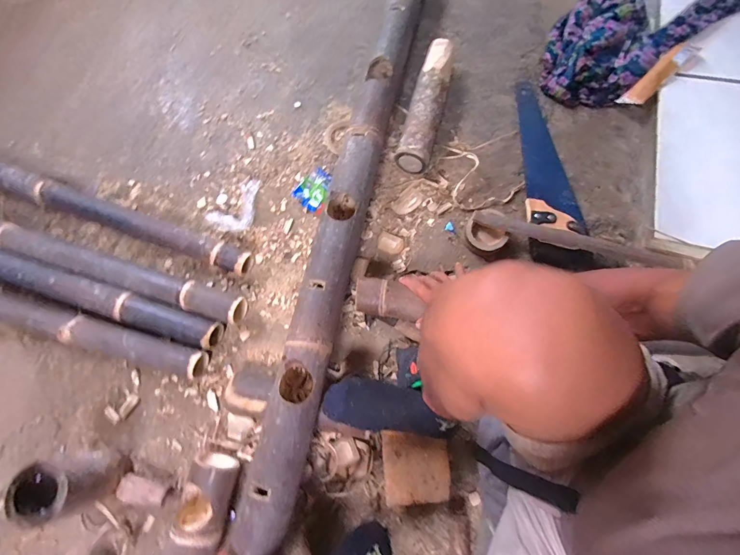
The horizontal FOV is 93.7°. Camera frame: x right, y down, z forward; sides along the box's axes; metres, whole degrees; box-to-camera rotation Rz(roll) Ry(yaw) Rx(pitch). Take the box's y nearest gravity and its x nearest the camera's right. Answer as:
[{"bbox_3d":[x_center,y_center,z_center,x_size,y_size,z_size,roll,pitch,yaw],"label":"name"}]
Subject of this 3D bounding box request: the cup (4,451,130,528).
[{"bbox_3d":[-0.505,0.345,0.601,0.104,0.146,0.081,-11,75,-1],"label":"cup"}]

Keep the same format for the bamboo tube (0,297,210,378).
[{"bbox_3d":[-0.676,0.089,0.712,0.707,0.072,0.065,15,76,6],"label":"bamboo tube"}]

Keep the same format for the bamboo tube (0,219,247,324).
[{"bbox_3d":[-0.618,-0.037,0.747,0.740,0.056,0.062,16,76,6],"label":"bamboo tube"}]

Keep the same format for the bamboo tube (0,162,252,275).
[{"bbox_3d":[-0.606,-0.150,0.777,0.734,0.053,0.066,19,77,7],"label":"bamboo tube"}]

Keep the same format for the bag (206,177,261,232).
[{"bbox_3d":[-0.291,-0.162,0.783,0.085,0.042,0.141,29,78,9],"label":"bag"}]

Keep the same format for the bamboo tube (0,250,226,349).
[{"bbox_3d":[-0.651,0.017,0.737,0.711,0.051,0.071,17,76,6],"label":"bamboo tube"}]

